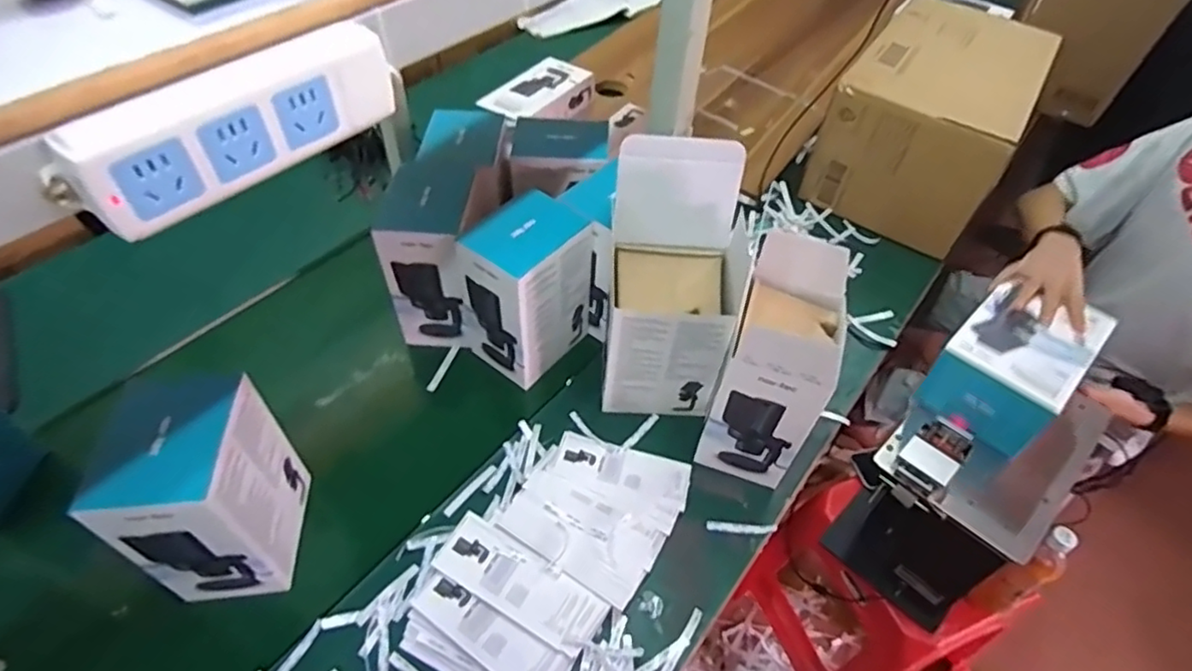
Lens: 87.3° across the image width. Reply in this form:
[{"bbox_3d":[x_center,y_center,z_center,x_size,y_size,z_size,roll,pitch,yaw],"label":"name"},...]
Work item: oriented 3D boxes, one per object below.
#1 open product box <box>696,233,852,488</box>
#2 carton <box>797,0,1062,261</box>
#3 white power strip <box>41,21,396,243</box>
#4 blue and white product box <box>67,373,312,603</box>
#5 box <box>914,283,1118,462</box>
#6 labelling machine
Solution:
[{"bbox_3d":[0.224,0.041,0.787,0.115,0.276,0.166,18,51,12],"label":"open product box"},{"bbox_3d":[0.661,-0.421,1.227,0.295,0.260,0.463,32,55,22],"label":"carton"},{"bbox_3d":[-0.190,-0.114,0.340,0.031,0.051,0.177,32,55,23],"label":"white power strip"},{"bbox_3d":[-0.416,0.170,0.681,0.114,0.211,0.151,-6,50,-8],"label":"blue and white product box"},{"bbox_3d":[0.601,0.039,0.904,0.243,0.101,0.150,-36,60,-28],"label":"box"},{"bbox_3d":[0.572,0.232,1.002,0.221,0.308,0.335,35,56,24],"label":"labelling machine"}]

